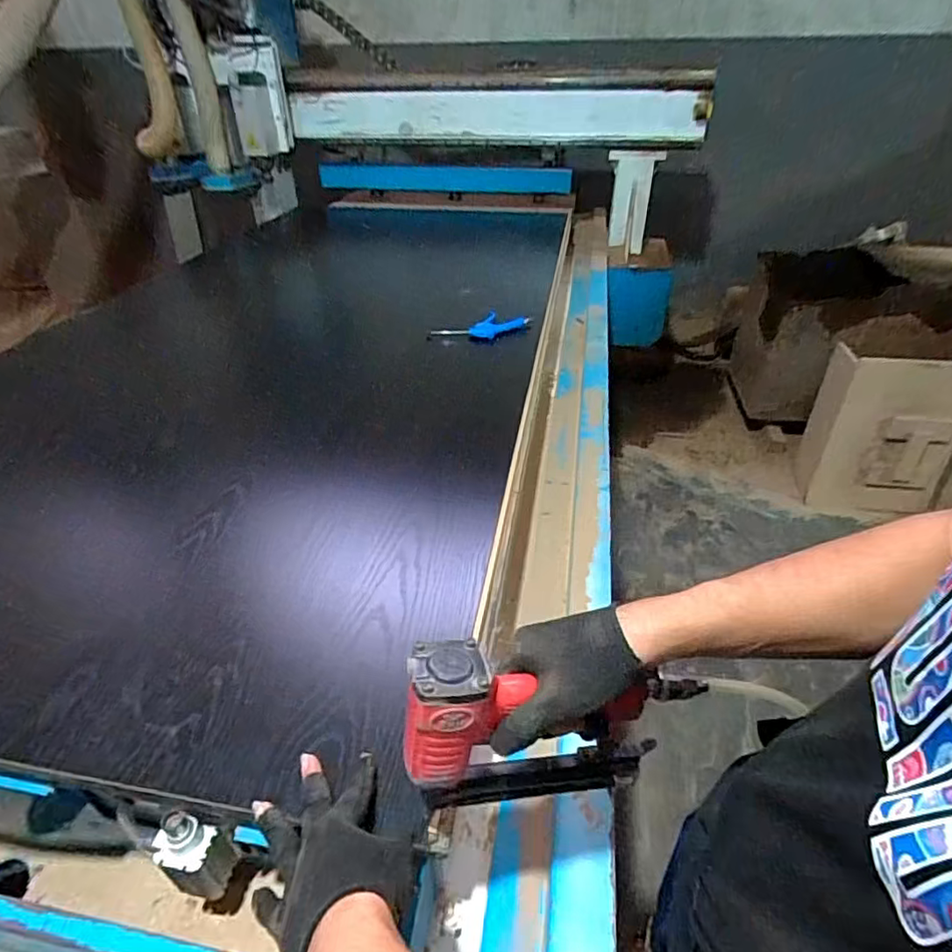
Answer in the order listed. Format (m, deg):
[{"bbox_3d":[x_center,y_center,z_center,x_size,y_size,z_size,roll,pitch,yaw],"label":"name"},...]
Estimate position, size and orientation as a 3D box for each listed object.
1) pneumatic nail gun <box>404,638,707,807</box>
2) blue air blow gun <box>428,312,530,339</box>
[{"bbox_3d":[0.063,0.197,0.473,0.241,0.153,0.065,-3,40,-12],"label":"pneumatic nail gun"},{"bbox_3d":[0.013,-0.351,1.342,0.242,0.033,0.056,-8,37,-10],"label":"blue air blow gun"}]

